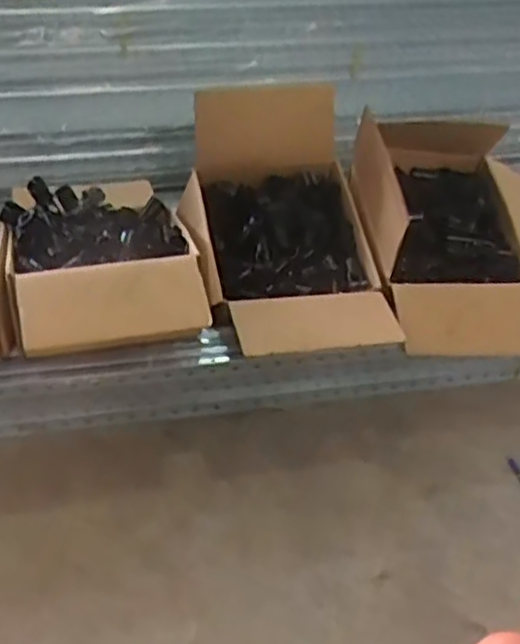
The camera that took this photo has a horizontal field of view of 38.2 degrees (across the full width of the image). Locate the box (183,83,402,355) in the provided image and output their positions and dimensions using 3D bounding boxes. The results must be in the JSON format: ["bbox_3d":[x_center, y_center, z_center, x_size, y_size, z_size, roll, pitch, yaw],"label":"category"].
[{"bbox_3d":[0.034,-0.209,1.283,0.307,0.267,0.523,-5,39,-12],"label":"box"}]

